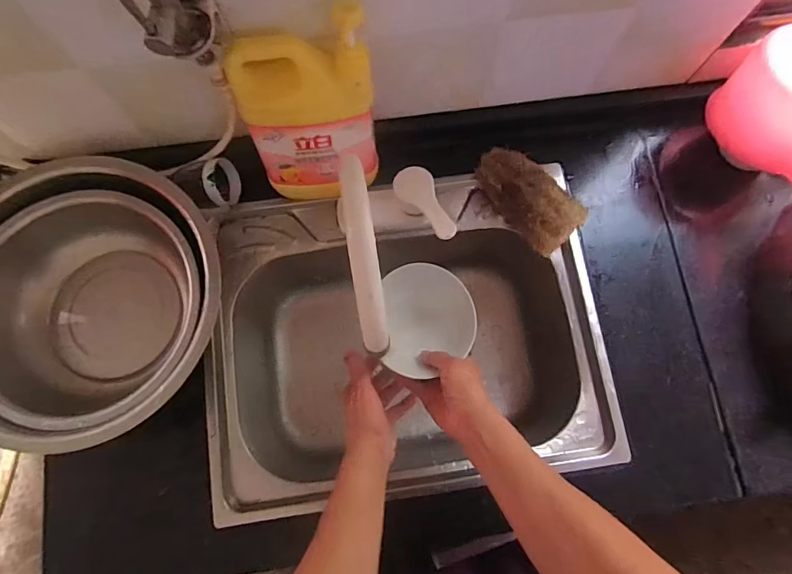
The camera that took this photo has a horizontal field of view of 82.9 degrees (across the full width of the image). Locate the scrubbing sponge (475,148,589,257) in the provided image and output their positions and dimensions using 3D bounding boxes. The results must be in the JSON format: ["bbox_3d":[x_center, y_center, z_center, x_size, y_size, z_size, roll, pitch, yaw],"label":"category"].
[{"bbox_3d":[0.177,-0.122,0.612,0.059,0.068,0.155,-41,80,-9],"label":"scrubbing sponge"}]

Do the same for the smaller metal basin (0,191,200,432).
[{"bbox_3d":[-0.374,0.030,0.557,0.270,0.082,0.265,0,77,0],"label":"smaller metal basin"}]

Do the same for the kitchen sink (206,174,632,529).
[{"bbox_3d":[0.014,0.082,0.680,0.512,0.192,0.399,-8,77,-2],"label":"kitchen sink"}]

